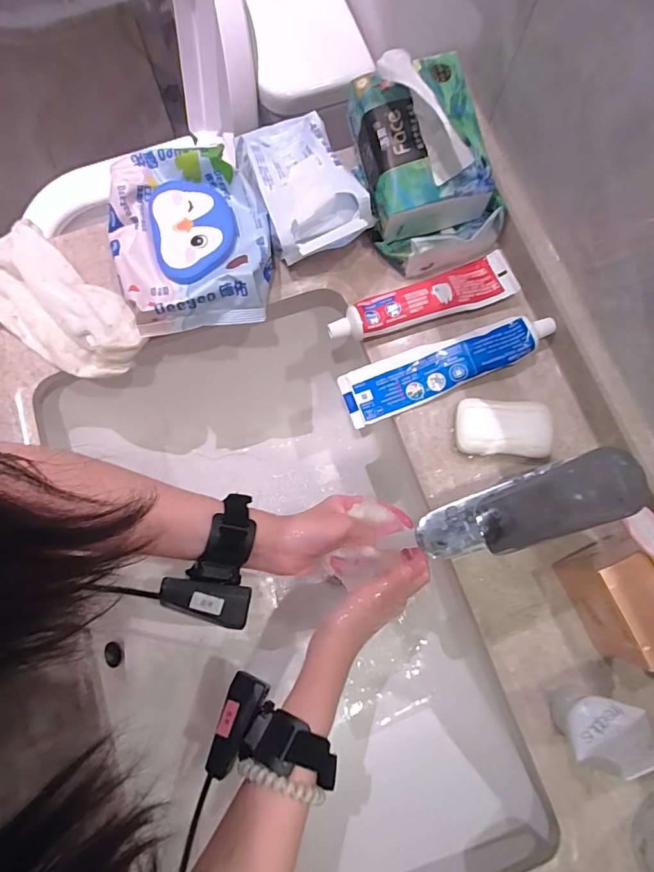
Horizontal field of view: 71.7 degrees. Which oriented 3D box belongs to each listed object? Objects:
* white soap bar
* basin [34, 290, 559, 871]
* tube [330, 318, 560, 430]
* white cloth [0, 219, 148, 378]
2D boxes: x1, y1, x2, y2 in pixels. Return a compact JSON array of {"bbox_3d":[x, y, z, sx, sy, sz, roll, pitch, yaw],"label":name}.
[{"bbox_3d":[0.153,-0.006,0.395,0.079,0.024,0.048,4,77,0],"label":"white soap bar"},{"bbox_3d":[-0.039,0.150,0.473,0.346,0.157,0.531,-17,78,-5],"label":"basin"},{"bbox_3d":[0.108,-0.067,0.405,0.192,0.027,0.048,-20,79,-5],"label":"tube"},{"bbox_3d":[-0.271,-0.121,0.419,0.200,0.030,0.106,38,80,7],"label":"white cloth"}]

